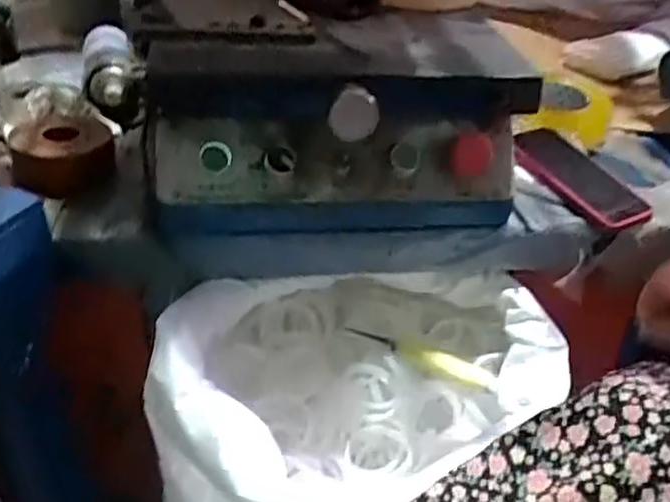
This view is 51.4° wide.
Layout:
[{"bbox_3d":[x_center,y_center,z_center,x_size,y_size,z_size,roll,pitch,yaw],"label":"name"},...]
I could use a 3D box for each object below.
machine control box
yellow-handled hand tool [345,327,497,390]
[{"bbox_3d":[0.006,-0.107,0.677,0.351,0.162,0.114,2,36,-3],"label":"machine control box"},{"bbox_3d":[0.091,0.108,0.737,0.168,0.017,0.033,21,39,22],"label":"yellow-handled hand tool"}]

